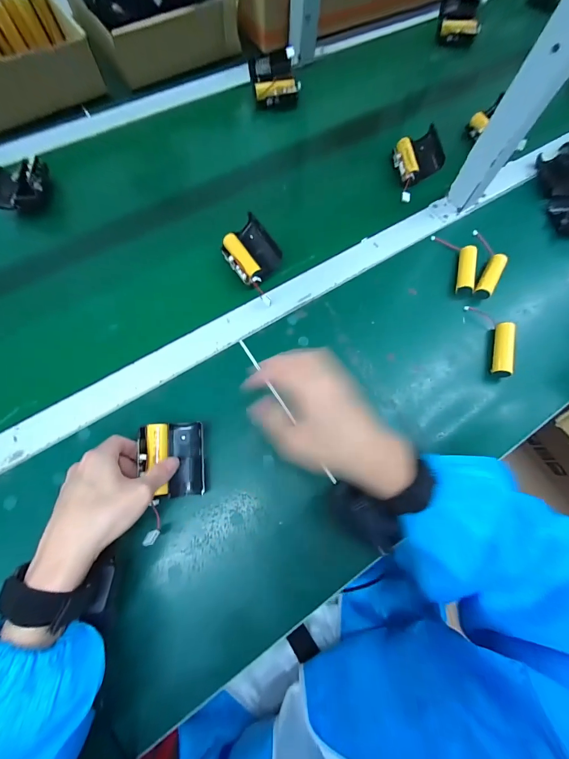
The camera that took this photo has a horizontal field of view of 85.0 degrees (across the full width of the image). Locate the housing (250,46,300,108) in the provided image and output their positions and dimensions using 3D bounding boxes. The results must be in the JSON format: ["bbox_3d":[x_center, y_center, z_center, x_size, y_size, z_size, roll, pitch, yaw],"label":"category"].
[{"bbox_3d":[-0.020,-0.528,0.550,0.083,0.055,0.075,-12,73,-7],"label":"housing"}]

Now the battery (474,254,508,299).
[{"bbox_3d":[0.293,-0.147,0.442,0.022,0.022,0.079,32,72,6],"label":"battery"}]

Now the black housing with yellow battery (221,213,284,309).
[{"bbox_3d":[-0.039,-0.163,0.420,0.064,0.053,0.113,-39,78,-14],"label":"black housing with yellow battery"}]

